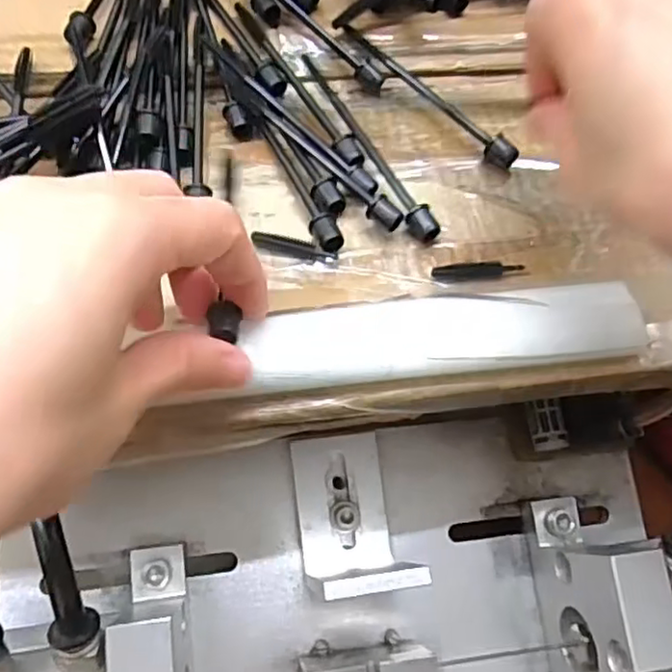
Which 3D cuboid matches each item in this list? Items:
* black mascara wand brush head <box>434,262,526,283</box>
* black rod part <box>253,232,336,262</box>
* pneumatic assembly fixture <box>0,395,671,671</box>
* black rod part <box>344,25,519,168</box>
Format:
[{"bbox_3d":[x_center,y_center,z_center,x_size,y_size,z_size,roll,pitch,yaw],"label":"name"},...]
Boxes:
[{"bbox_3d":[0.052,-0.023,0.236,0.034,0.006,0.007,-3,56,-6],"label":"black mascara wand brush head"},{"bbox_3d":[-0.015,-0.033,0.241,0.032,0.005,0.007,16,56,6],"label":"black rod part"},{"bbox_3d":[0.016,0.104,0.245,0.356,0.103,0.145,-6,57,-8],"label":"pneumatic assembly fixture"},{"bbox_3d":[0.039,-0.104,0.277,0.008,0.008,0.099,-33,64,-23],"label":"black rod part"}]

